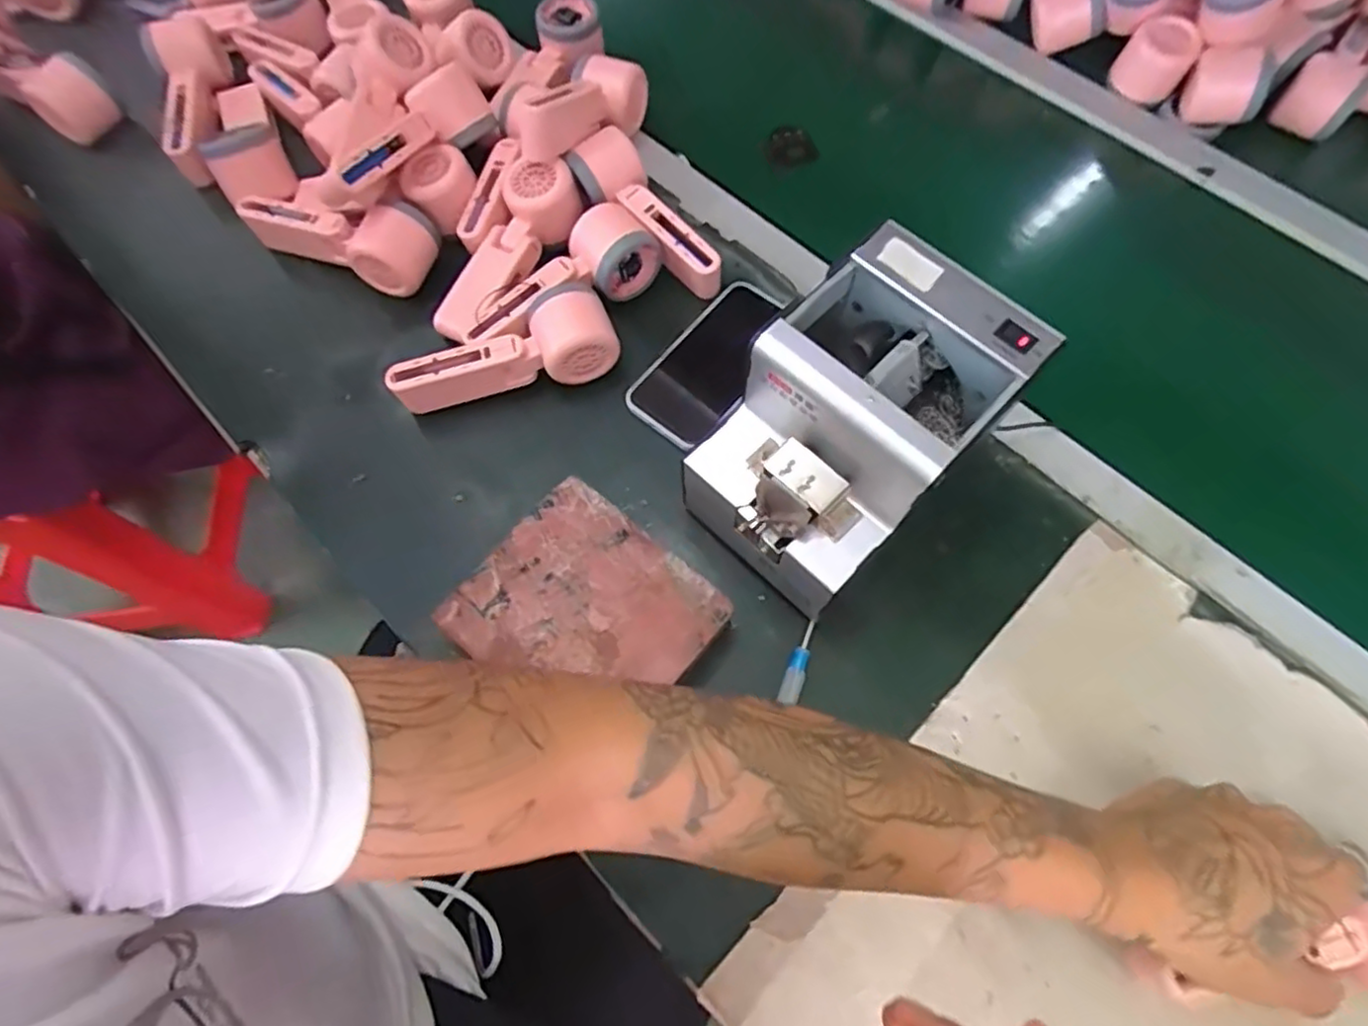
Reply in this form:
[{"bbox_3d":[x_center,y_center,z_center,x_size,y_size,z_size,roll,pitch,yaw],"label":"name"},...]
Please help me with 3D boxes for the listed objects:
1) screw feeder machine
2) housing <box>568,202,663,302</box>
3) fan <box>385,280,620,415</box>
[{"bbox_3d":[0.102,-0.045,0.430,0.176,0.152,0.120,-43,73,-13],"label":"screw feeder machine"},{"bbox_3d":[-0.060,-0.207,0.544,0.062,0.053,0.055,-43,73,-13],"label":"housing"},{"bbox_3d":[-0.135,-0.118,0.505,0.165,0.047,0.059,-20,69,-5],"label":"fan"}]

